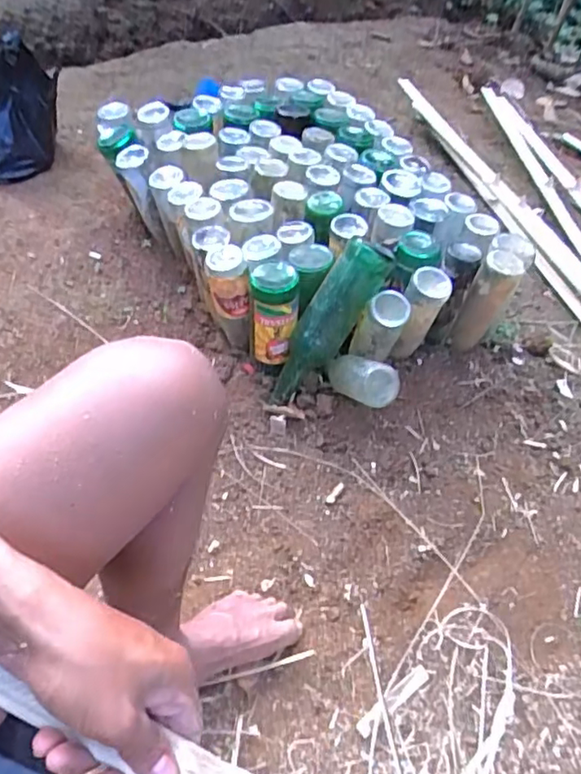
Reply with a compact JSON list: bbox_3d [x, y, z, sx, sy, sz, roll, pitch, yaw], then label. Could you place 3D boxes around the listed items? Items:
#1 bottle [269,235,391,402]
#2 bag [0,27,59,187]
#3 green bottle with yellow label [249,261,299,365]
[{"bbox_3d":[0.046,-0.088,0.866,0.064,0.257,0.056,45,26,25],"label":"bottle"},{"bbox_3d":[-0.621,-0.605,1.298,0.240,0.190,0.261,-17,56,-17],"label":"bag"},{"bbox_3d":[-0.025,-0.103,0.872,0.068,0.145,0.054,3,53,-2],"label":"green bottle with yellow label"}]

